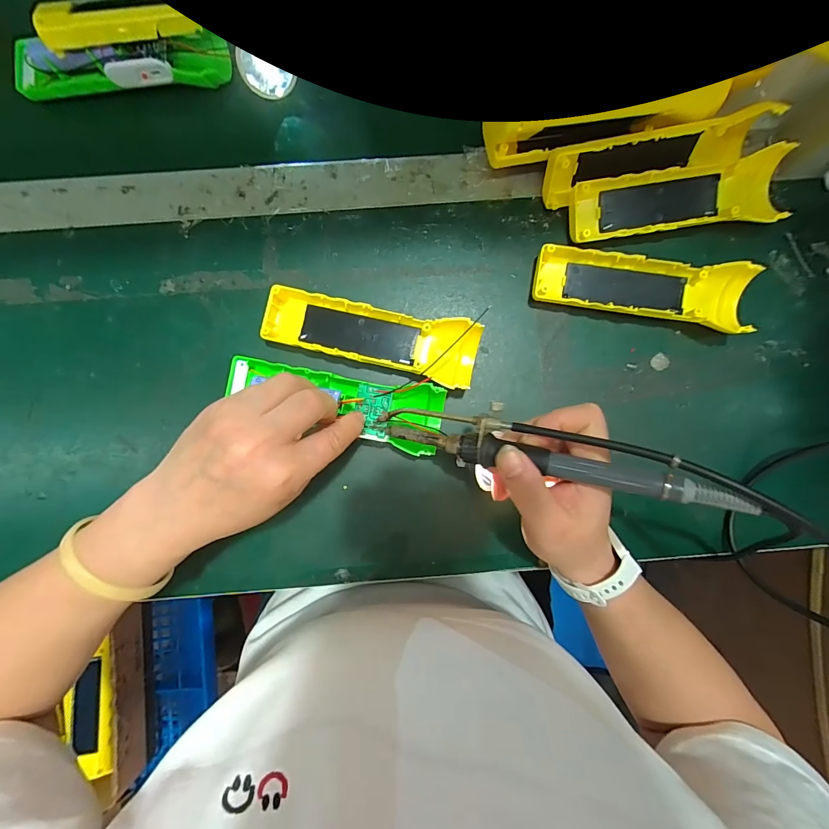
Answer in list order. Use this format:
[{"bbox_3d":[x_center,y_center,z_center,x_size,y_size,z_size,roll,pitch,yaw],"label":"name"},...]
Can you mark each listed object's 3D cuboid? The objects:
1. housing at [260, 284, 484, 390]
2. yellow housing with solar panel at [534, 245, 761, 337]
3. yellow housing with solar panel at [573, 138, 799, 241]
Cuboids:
[{"bbox_3d":[-0.033,-0.059,0.295,0.162,0.024,0.047,12,88,0],"label":"housing"},{"bbox_3d":[0.176,-0.101,0.298,0.160,0.024,0.050,11,88,0],"label":"yellow housing with solar panel"},{"bbox_3d":[0.207,-0.165,0.298,0.164,0.027,0.047,-8,88,0],"label":"yellow housing with solar panel"}]

